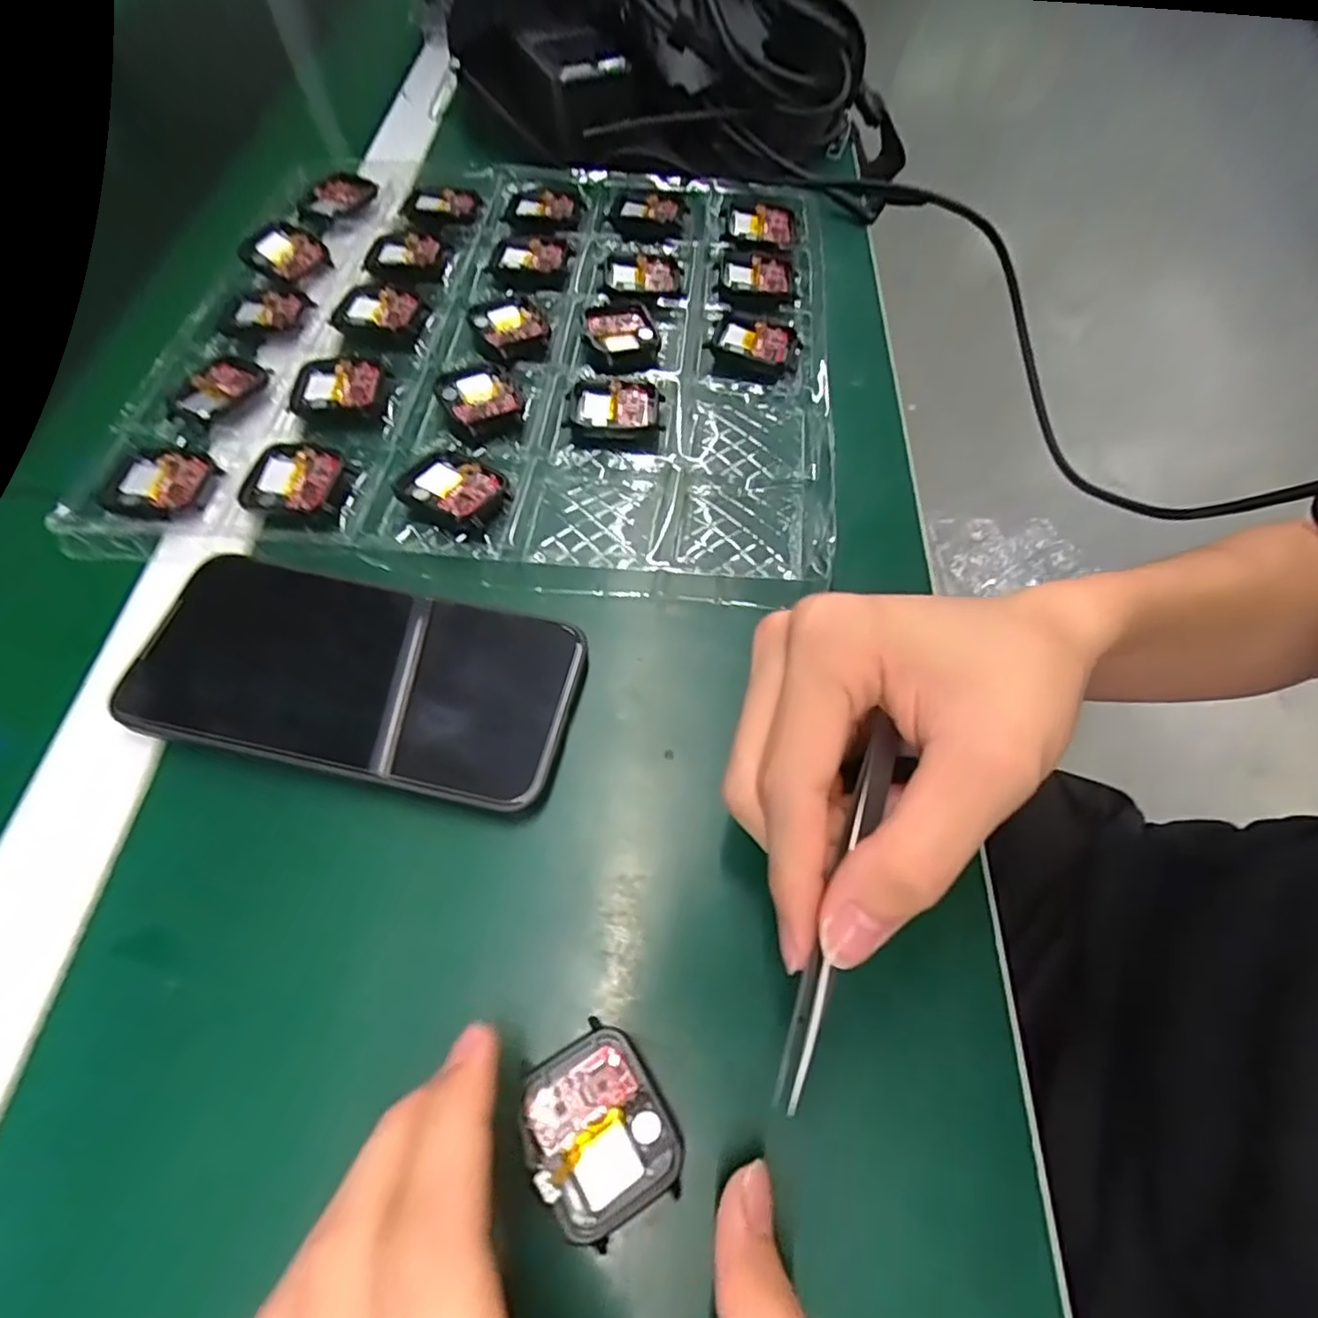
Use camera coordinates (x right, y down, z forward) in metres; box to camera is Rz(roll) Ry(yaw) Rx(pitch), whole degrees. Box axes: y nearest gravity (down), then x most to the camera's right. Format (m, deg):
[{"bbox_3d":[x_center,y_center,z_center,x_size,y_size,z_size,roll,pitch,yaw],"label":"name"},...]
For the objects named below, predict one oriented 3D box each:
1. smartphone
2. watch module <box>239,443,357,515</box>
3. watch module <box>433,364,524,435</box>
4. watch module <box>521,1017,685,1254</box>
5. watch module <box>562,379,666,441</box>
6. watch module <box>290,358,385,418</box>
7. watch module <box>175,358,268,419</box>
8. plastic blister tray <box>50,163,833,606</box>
[{"bbox_3d":[-0.113,0.006,0.258,0.161,0.010,0.076,13,61,5],"label":"smartphone"},{"bbox_3d":[-0.162,-0.081,0.305,0.047,0.010,0.036,8,60,2],"label":"watch module"},{"bbox_3d":[-0.088,-0.129,0.337,0.038,0.009,0.040,-27,65,-17],"label":"watch module"},{"bbox_3d":[-0.017,0.132,0.193,0.038,0.013,0.045,-26,65,-16],"label":"watch module"},{"bbox_3d":[-0.022,-0.122,0.336,0.046,0.008,0.038,8,60,2],"label":"watch module"},{"bbox_3d":[-0.159,-0.134,0.337,0.042,0.010,0.035,-4,61,-5],"label":"watch module"},{"bbox_3d":[-0.222,-0.138,0.343,0.031,0.004,0.042,30,64,14],"label":"watch module"},{"bbox_3d":[-0.086,-0.173,0.364,0.337,0.020,0.313,6,60,1],"label":"plastic blister tray"}]

